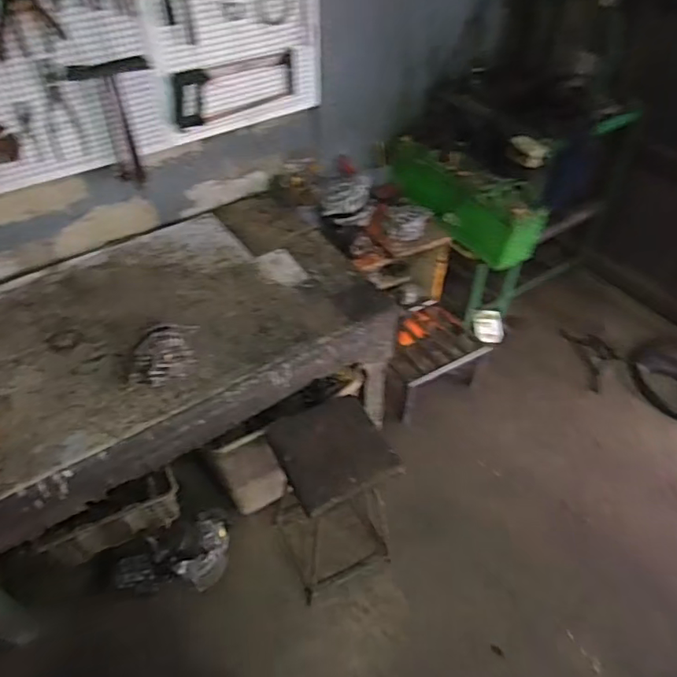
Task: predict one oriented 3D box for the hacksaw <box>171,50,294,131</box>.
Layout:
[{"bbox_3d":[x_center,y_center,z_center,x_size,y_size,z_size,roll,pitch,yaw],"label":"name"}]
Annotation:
[{"bbox_3d":[-0.297,-0.734,1.563,0.389,0.149,0.019,-27,52,-24],"label":"hacksaw"}]

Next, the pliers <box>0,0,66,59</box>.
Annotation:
[{"bbox_3d":[-0.683,-0.701,1.148,0.142,0.144,0.011,-25,52,-23],"label":"pliers"}]

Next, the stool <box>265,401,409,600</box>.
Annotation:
[{"bbox_3d":[-0.022,0.414,1.402,0.260,0.499,0.270,-19,50,-18],"label":"stool"}]

